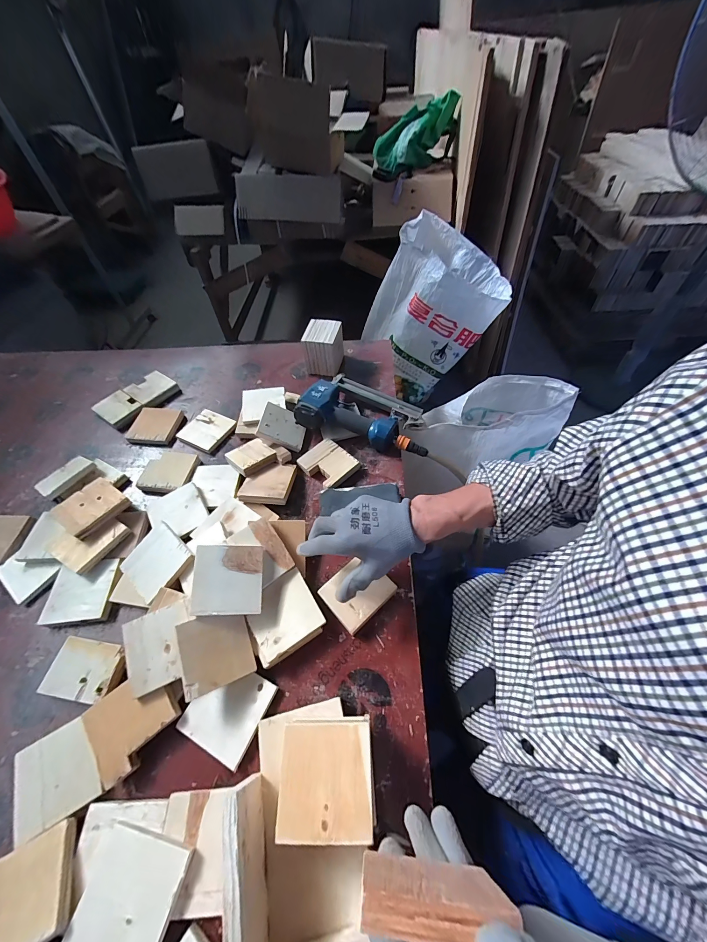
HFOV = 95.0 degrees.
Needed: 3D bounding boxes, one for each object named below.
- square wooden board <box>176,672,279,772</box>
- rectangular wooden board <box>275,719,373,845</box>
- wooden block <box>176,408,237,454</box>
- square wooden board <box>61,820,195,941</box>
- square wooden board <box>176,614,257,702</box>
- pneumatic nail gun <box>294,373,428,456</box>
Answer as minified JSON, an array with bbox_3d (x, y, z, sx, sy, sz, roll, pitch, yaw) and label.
[{"bbox_3d":[-0.157,0.297,0.407,0.090,0.013,0.088,21,61,14],"label":"square wooden board"},{"bbox_3d":[-0.027,0.303,0.321,0.089,0.010,0.088,-2,53,2],"label":"rectangular wooden board"},{"bbox_3d":[-0.309,-0.087,0.687,0.088,0.012,0.091,23,61,15],"label":"wooden block"},{"bbox_3d":[-0.221,0.419,0.315,0.093,0.011,0.091,10,58,8],"label":"square wooden board"},{"bbox_3d":[-0.174,0.226,0.413,0.082,0.007,0.084,-7,63,-33],"label":"square wooden board"},{"bbox_3d":[0.031,-0.130,0.665,0.264,0.073,0.151,13,56,11],"label":"pneumatic nail gun"}]

